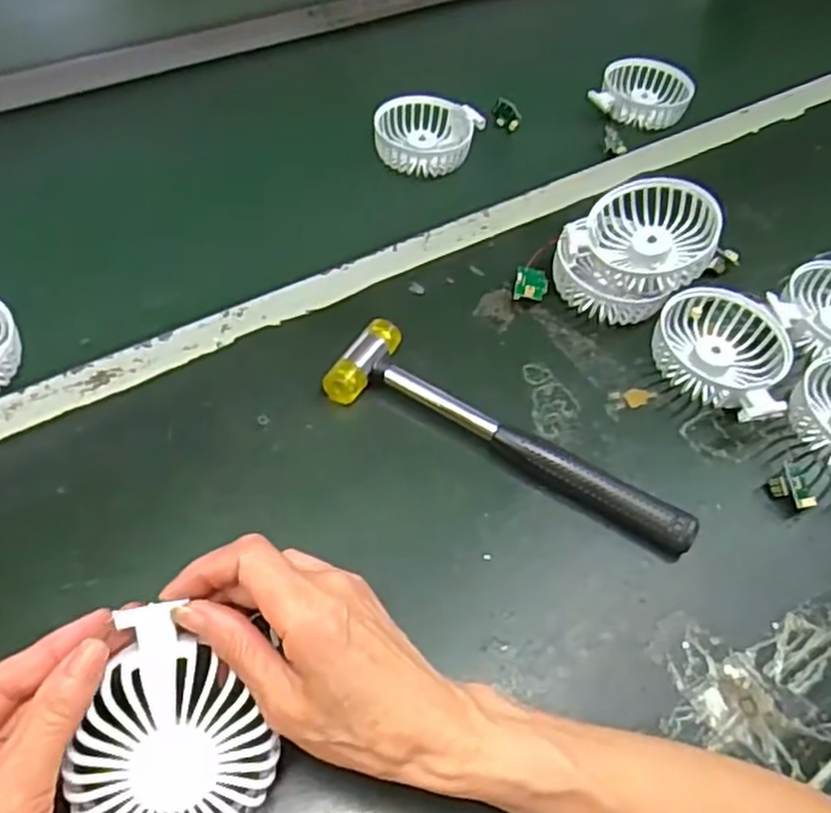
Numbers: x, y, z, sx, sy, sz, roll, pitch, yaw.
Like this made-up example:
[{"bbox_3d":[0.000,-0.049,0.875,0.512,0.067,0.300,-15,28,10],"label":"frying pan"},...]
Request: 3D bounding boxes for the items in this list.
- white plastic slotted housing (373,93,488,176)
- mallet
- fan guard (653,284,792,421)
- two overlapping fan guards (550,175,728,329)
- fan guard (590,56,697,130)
[{"bbox_3d":[0.013,-0.251,0.681,0.101,0.036,0.078,11,53,3],"label":"white plastic slotted housing"},{"bbox_3d":[0.060,0.019,0.454,0.239,0.023,0.061,27,55,14],"label":"mallet"},{"bbox_3d":[0.218,-0.037,0.518,0.089,0.031,0.102,-36,64,-27],"label":"fan guard"},{"bbox_3d":[0.162,-0.116,0.541,0.104,0.069,0.097,23,54,12],"label":"two overlapping fan guards"},{"bbox_3d":[0.232,-0.318,0.743,0.092,0.034,0.082,19,54,9],"label":"fan guard"}]

